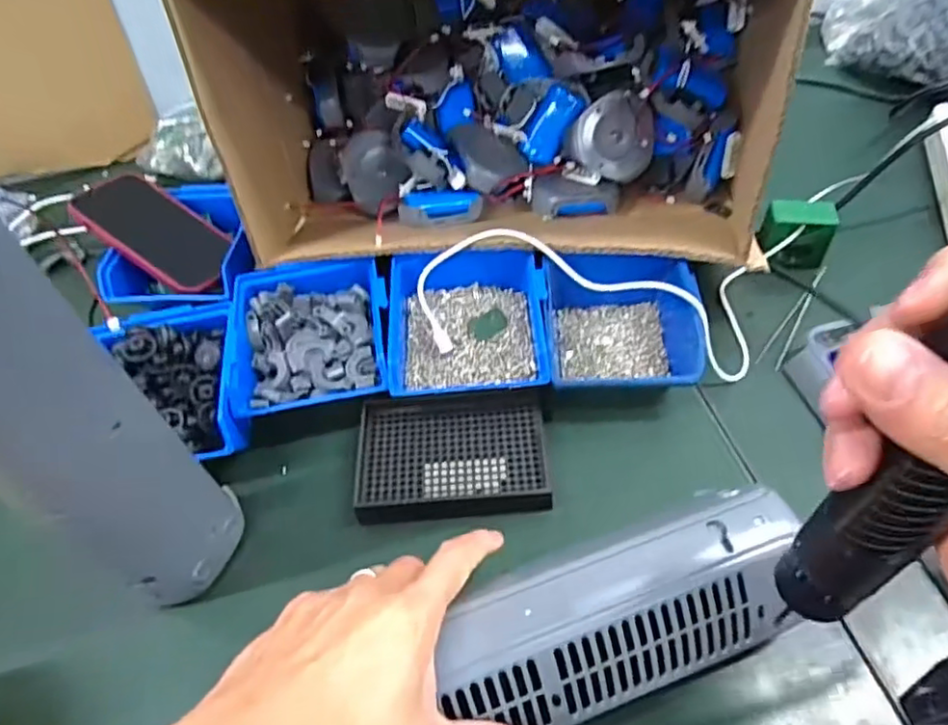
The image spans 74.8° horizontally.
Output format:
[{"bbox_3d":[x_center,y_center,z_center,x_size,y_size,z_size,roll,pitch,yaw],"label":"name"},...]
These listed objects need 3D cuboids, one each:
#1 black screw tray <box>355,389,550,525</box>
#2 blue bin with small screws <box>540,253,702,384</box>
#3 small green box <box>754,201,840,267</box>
[{"bbox_3d":[-0.016,0.063,0.451,0.133,0.018,0.097,-5,50,2],"label":"black screw tray"},{"bbox_3d":[0.114,-0.034,0.487,0.114,0.058,0.139,1,51,7],"label":"blue bin with small screws"},{"bbox_3d":[0.282,-0.112,0.544,0.055,0.047,0.032,7,52,11],"label":"small green box"}]

